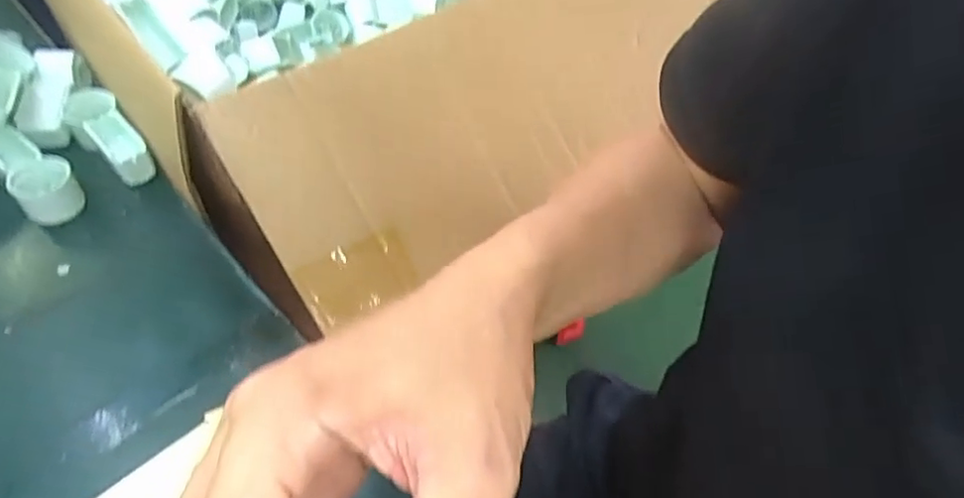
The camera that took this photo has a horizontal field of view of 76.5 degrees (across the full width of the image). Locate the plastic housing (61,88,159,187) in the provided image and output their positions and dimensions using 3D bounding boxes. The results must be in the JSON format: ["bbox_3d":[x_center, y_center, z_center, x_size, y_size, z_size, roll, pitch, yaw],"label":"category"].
[{"bbox_3d":[-0.300,-0.088,0.490,0.038,0.035,0.103,-30,61,-25],"label":"plastic housing"}]

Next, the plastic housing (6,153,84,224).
[{"bbox_3d":[-0.323,-0.041,0.456,0.041,0.033,0.042,-36,63,-28],"label":"plastic housing"}]

